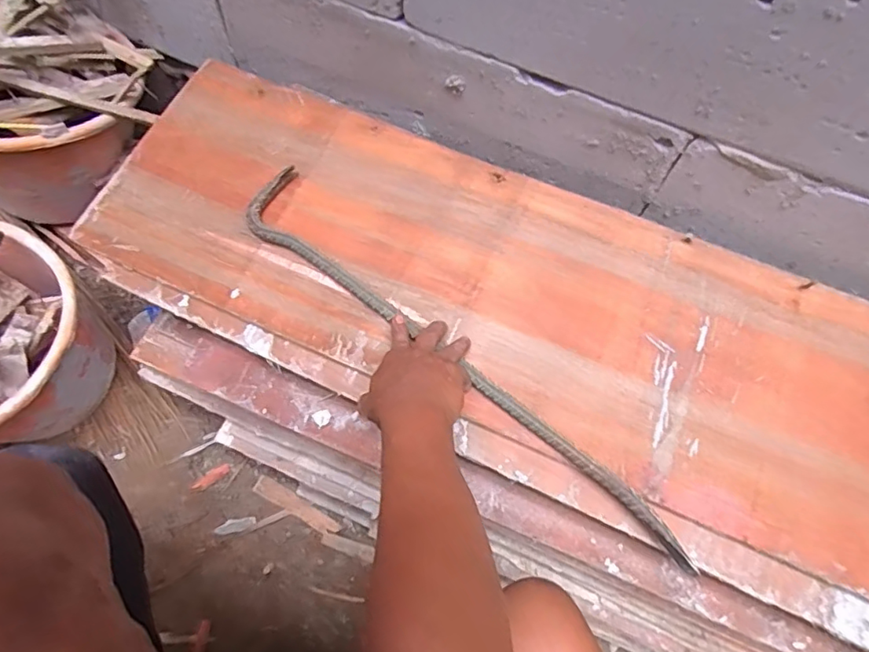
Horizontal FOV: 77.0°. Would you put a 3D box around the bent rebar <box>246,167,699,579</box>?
[{"bbox_3d":[0.024,0.025,0.591,0.611,0.026,0.080,38,69,14],"label":"bent rebar"}]

